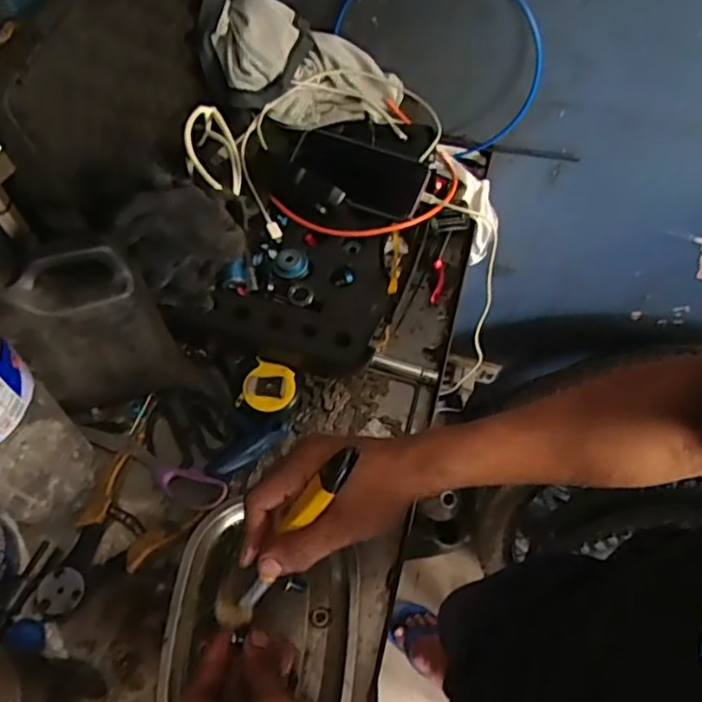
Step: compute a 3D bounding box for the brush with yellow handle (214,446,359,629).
[{"bbox_3d":[-0.048,0.130,0.420,0.025,0.015,0.158,38,105,20],"label":"brush with yellow handle"}]

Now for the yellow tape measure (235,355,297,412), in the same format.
[{"bbox_3d":[-0.083,0.039,0.621,0.051,0.021,0.053,15,60,5],"label":"yellow tape measure"}]

